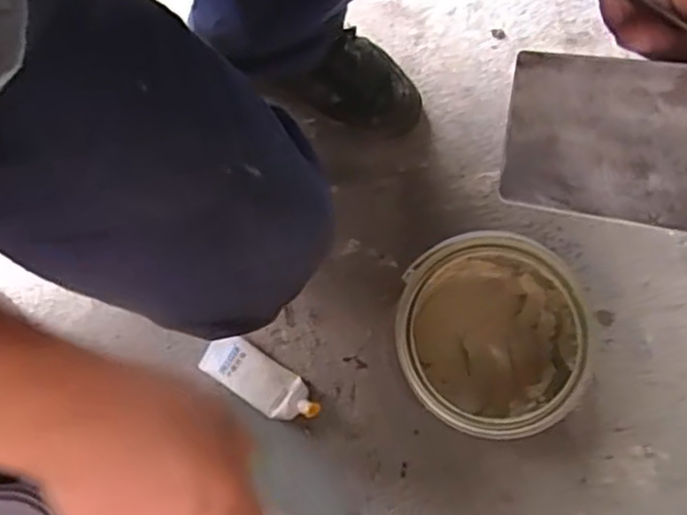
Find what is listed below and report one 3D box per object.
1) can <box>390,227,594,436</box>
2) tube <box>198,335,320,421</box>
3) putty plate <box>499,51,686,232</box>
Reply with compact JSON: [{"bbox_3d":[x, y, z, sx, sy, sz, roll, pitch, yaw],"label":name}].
[{"bbox_3d":[0.122,0.072,0.605,0.152,0.163,0.158,-4,79,-2],"label":"can"},{"bbox_3d":[-0.081,0.121,0.661,0.120,0.026,0.048,34,80,5],"label":"tube"},{"bbox_3d":[0.139,-0.050,0.302,0.129,0.009,0.073,12,115,25],"label":"putty plate"}]

